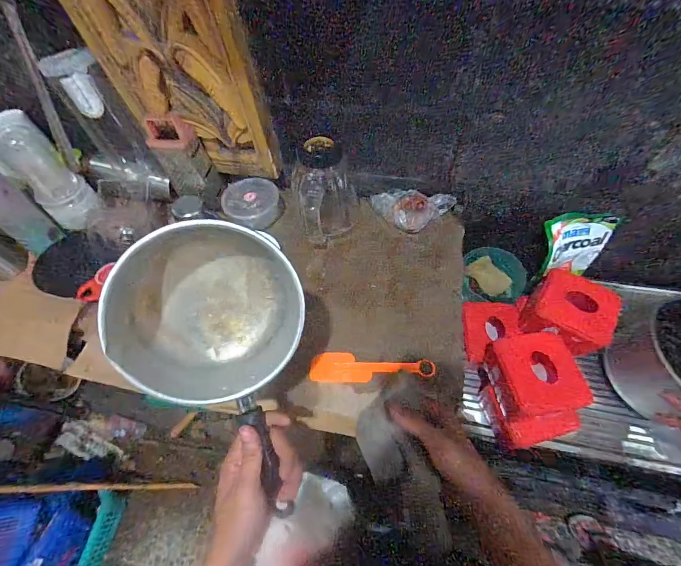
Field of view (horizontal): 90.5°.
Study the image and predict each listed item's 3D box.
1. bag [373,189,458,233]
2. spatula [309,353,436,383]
[{"bbox_3d":[0.151,-0.146,0.689,0.163,0.063,0.073,-4,61,2],"label":"bag"},{"bbox_3d":[0.050,0.136,0.535,0.194,0.018,0.045,1,61,5],"label":"spatula"}]

